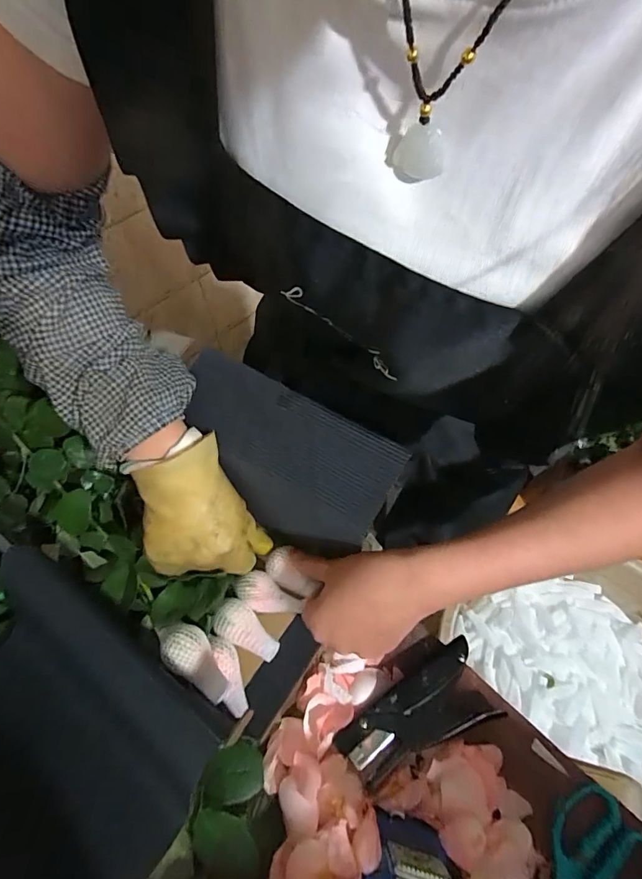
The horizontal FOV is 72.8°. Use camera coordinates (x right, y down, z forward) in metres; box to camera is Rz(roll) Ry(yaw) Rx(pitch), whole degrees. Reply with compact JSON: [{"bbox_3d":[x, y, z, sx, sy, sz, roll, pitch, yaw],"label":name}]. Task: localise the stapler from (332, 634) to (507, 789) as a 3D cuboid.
[{"bbox_3d":[0.085,0.249,0.402,0.144,0.022,0.069,-20,59,-11],"label":"stapler"}]

